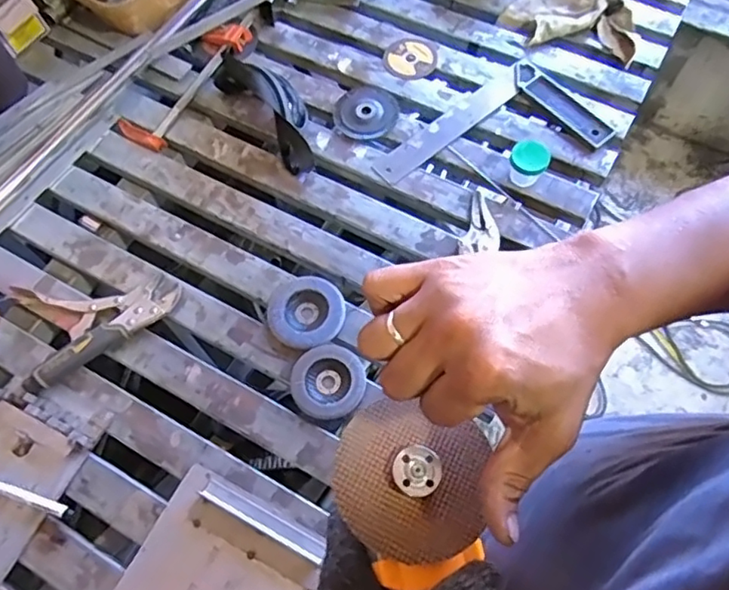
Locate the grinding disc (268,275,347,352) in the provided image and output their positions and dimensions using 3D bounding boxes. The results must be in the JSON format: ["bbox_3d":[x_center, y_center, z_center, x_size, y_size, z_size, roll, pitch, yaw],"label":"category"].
[{"bbox_3d":[-0.073,0.021,0.734,0.098,0.015,0.091,0,67,0],"label":"grinding disc"}]

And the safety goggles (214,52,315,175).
[{"bbox_3d":[-0.126,-0.274,0.834,0.083,0.066,0.217,-35,71,-14],"label":"safety goggles"}]

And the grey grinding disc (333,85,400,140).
[{"bbox_3d":[0.005,-0.271,0.866,0.088,0.005,0.098,34,71,13],"label":"grey grinding disc"}]

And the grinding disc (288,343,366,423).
[{"bbox_3d":[-0.043,0.102,0.697,0.086,0.012,0.084,0,67,0],"label":"grinding disc"}]

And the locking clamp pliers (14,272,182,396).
[{"bbox_3d":[-0.332,0.023,0.727,0.192,0.024,0.142,-18,68,-8],"label":"locking clamp pliers"}]

